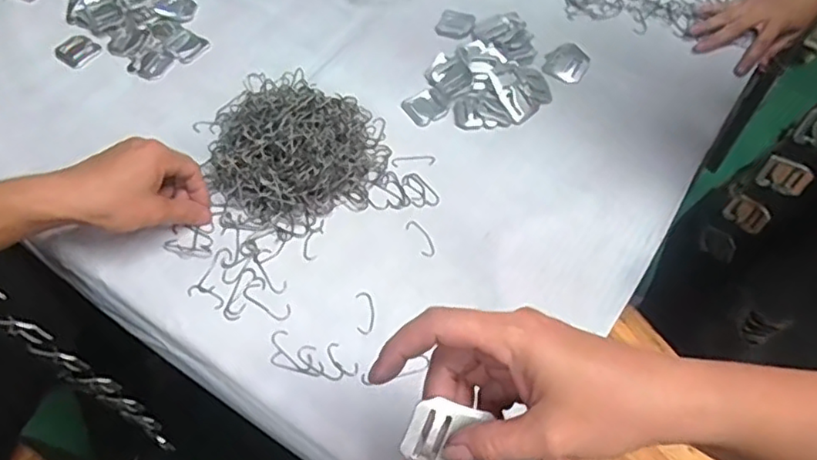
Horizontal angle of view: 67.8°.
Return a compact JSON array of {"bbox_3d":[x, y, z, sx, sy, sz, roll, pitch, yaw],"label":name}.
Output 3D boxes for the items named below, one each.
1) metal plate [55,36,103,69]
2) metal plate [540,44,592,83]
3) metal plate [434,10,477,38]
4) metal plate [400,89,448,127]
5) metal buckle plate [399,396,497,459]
[{"bbox_3d":[-0.350,-0.190,0.644,0.041,0.006,0.038,36,64,20],"label":"metal plate"},{"bbox_3d":[0.168,-0.176,0.641,0.042,0.005,0.050,30,62,17],"label":"metal plate"},{"bbox_3d":[0.053,-0.228,0.672,0.039,0.004,0.043,20,60,12],"label":"metal plate"},{"bbox_3d":[0.015,-0.122,0.612,0.035,0.005,0.037,-29,62,-18],"label":"metal plate"},{"bbox_3d":[0.018,0.103,0.300,0.038,0.006,0.039,17,96,0],"label":"metal buckle plate"}]

